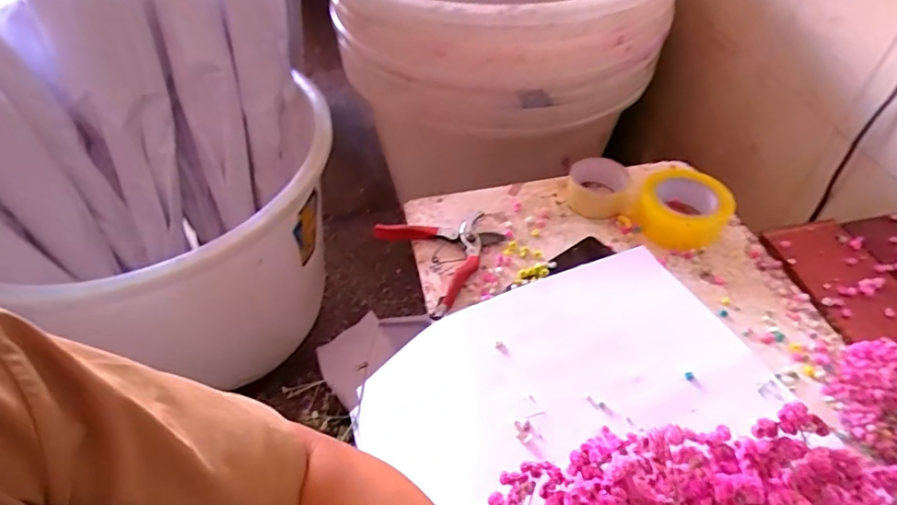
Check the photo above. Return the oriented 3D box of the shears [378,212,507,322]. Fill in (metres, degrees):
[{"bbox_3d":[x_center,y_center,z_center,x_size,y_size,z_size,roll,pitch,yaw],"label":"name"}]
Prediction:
[{"bbox_3d":[0.005,-0.005,0.706,0.150,0.018,0.177,-23,52,-19],"label":"shears"}]

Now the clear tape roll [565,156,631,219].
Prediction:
[{"bbox_3d":[0.222,-0.098,0.775,0.090,0.039,0.094,11,49,10],"label":"clear tape roll"}]

